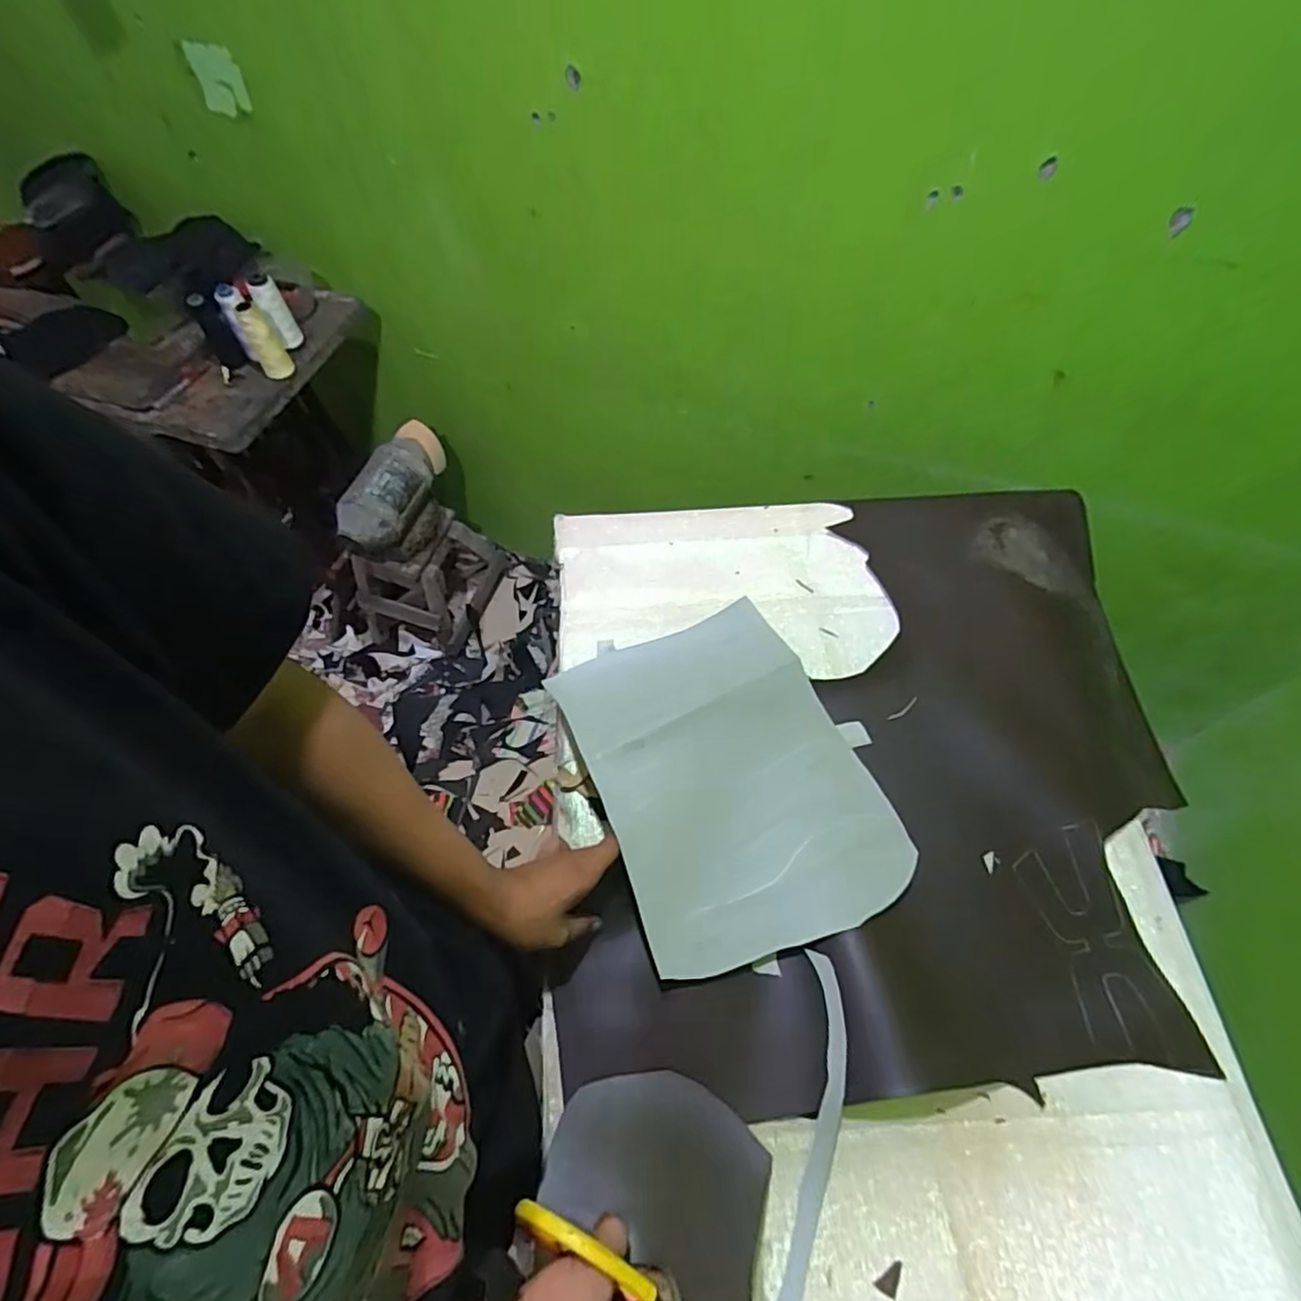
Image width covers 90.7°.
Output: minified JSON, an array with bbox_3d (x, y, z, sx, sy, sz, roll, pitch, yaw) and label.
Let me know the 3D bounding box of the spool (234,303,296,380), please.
[{"bbox_3d":[-0.619,-0.492,1.029,0.043,0.121,0.047,-1,61,1],"label":"spool"}]

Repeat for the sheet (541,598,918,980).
[{"bbox_3d":[0.075,0.119,0.663,0.262,0.041,0.352,-21,62,-10],"label":"sheet"}]

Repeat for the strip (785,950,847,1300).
[{"bbox_3d":[0.134,0.410,0.537,0.043,0.010,0.283,16,64,-2],"label":"strip"}]

